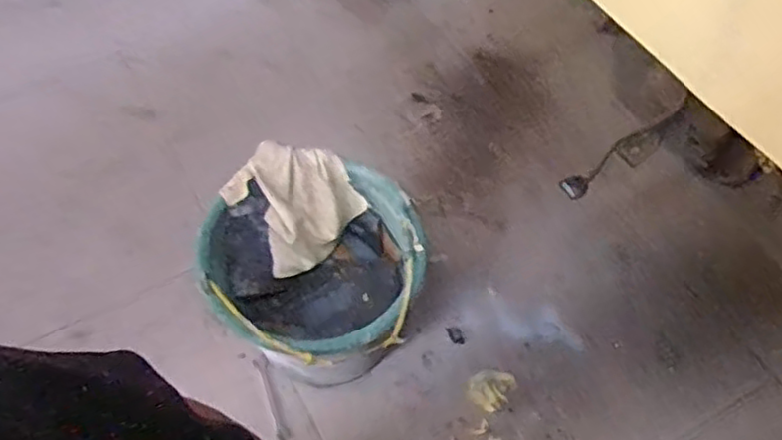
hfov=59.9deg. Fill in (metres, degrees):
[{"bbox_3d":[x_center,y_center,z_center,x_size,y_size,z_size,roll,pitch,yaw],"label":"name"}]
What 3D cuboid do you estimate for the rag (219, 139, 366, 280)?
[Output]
[{"bbox_3d":[-0.131,-0.023,0.949,0.160,0.176,0.066,-31,18,-11],"label":"rag"}]

